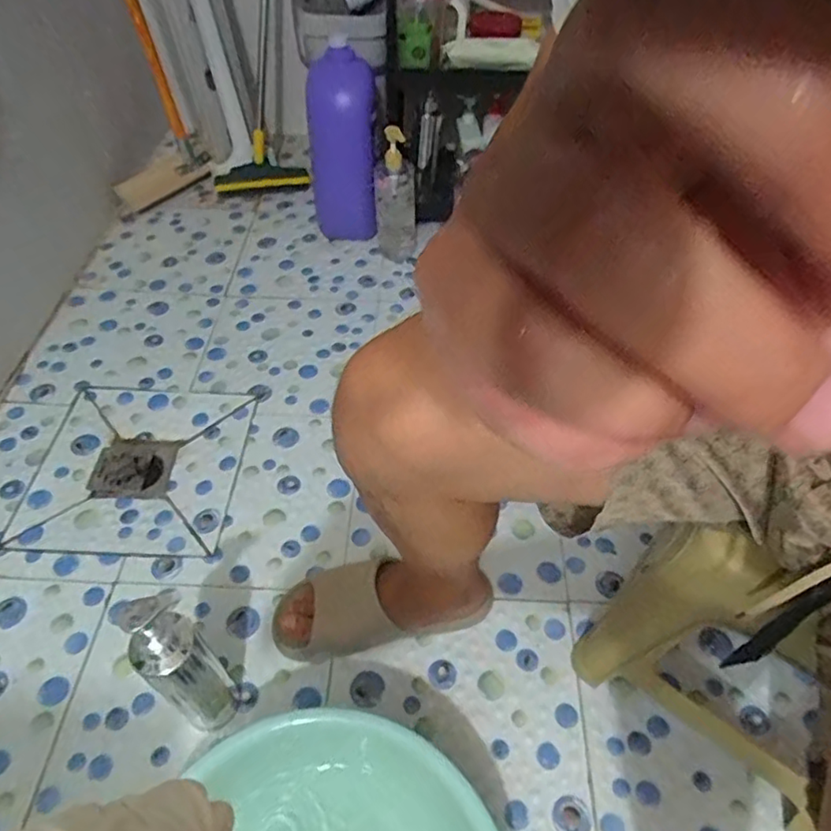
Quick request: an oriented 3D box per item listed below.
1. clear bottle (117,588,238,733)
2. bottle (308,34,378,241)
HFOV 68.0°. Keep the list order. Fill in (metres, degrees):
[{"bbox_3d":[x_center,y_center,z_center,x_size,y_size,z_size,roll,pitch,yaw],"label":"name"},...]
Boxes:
[{"bbox_3d":[-0.238,0.254,0.635,0.070,0.250,0.072,1,50,-2],"label":"clear bottle"},{"bbox_3d":[-0.143,-0.521,1.236,0.132,0.339,0.103,-7,51,-9],"label":"bottle"}]

